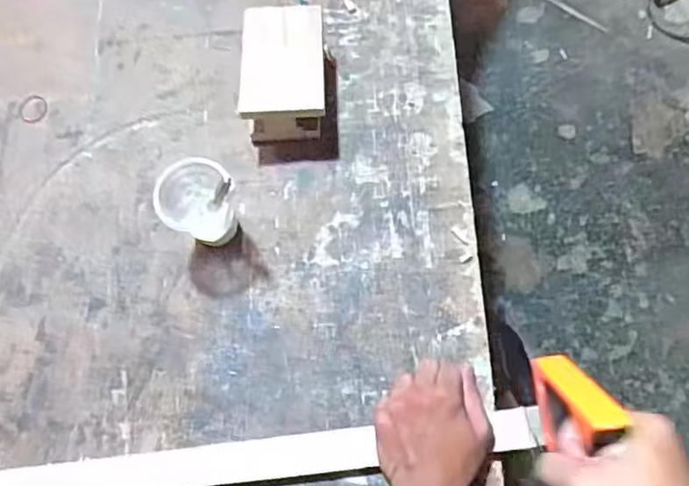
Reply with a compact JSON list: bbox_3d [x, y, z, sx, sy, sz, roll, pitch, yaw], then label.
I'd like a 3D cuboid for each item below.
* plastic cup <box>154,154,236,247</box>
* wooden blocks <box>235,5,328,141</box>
[{"bbox_3d":[-0.143,-0.038,0.619,0.067,0.088,0.071,-17,73,-4],"label":"plastic cup"},{"bbox_3d":[-0.062,-0.177,0.668,0.089,0.075,0.126,-2,73,1],"label":"wooden blocks"}]

